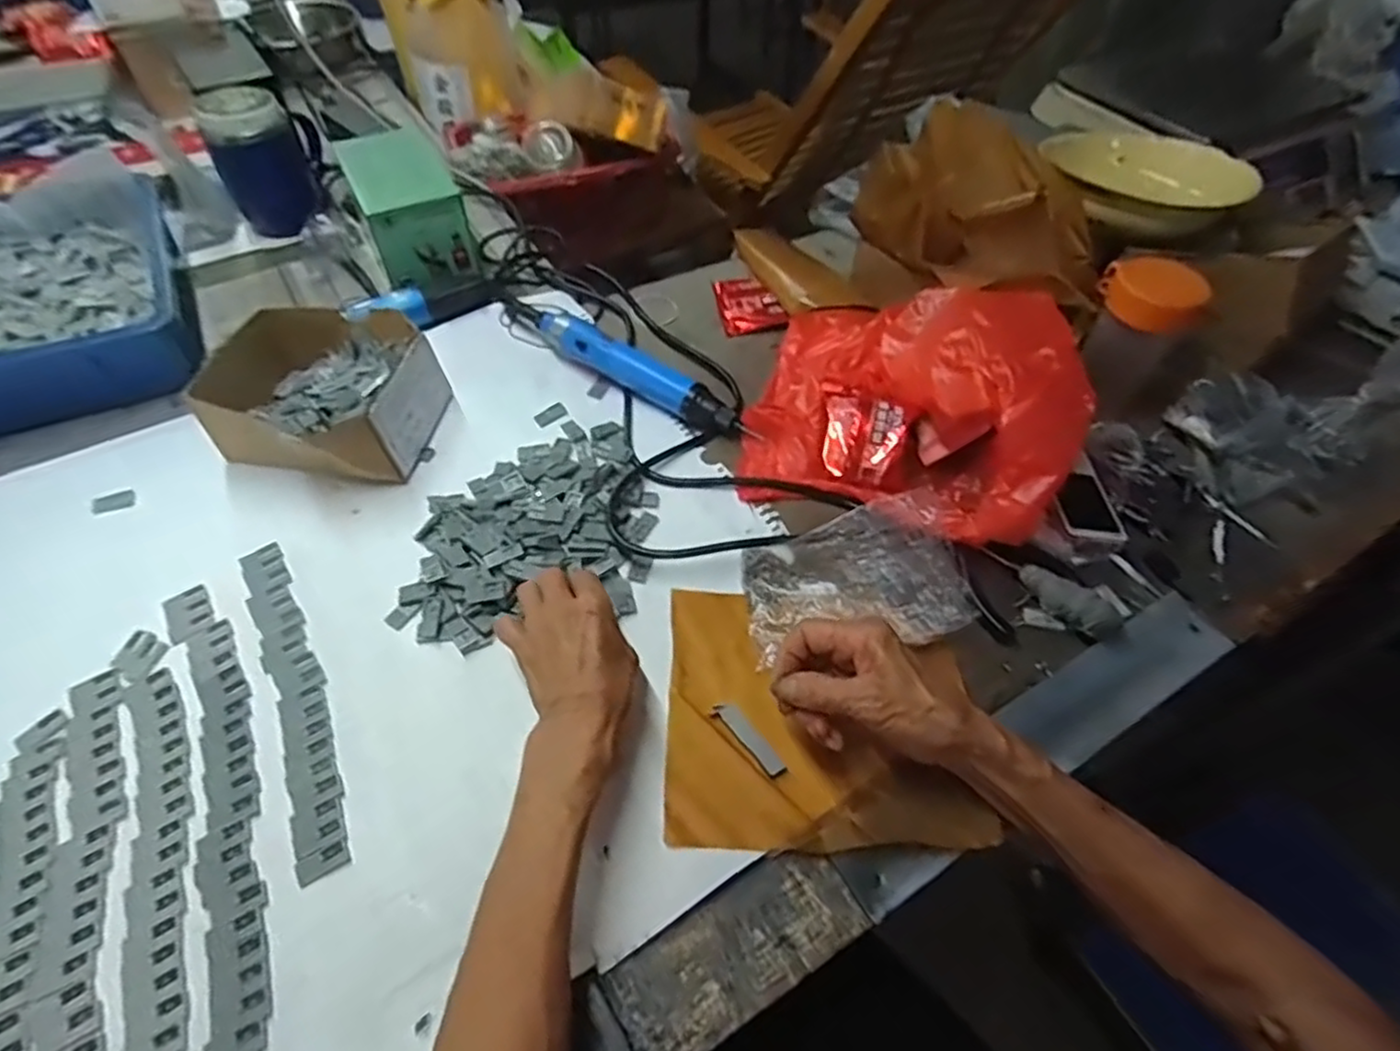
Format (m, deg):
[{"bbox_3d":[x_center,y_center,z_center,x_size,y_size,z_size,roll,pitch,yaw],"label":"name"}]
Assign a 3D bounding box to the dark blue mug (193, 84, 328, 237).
[{"bbox_3d":[-0.469,-0.405,0.776,0.105,0.120,0.111,-21,55,-18],"label":"dark blue mug"}]

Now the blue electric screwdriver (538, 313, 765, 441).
[{"bbox_3d":[-0.048,-0.132,0.629,0.219,0.039,0.029,28,55,19],"label":"blue electric screwdriver"}]

